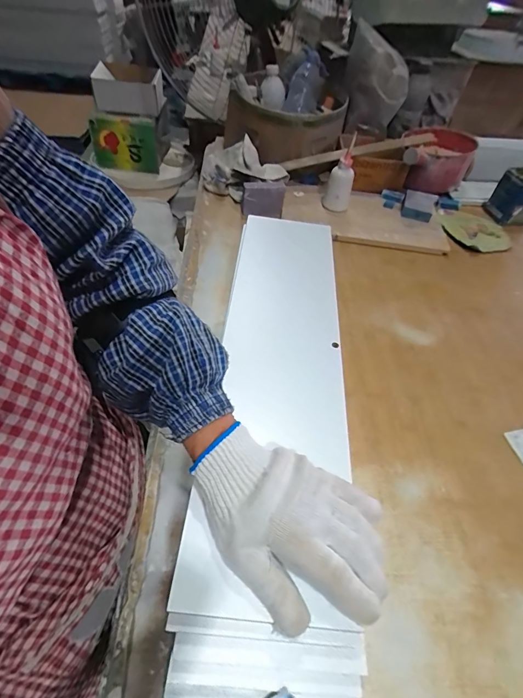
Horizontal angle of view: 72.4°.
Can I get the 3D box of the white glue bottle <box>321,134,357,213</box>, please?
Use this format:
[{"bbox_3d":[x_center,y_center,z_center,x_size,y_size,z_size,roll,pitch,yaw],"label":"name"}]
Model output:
[{"bbox_3d":[0.190,-0.406,0.866,0.066,0.125,0.068,13,51,5],"label":"white glue bottle"}]

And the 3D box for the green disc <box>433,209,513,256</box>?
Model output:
[{"bbox_3d":[0.532,-0.294,0.896,0.163,0.008,0.183,11,50,3],"label":"green disc"}]

